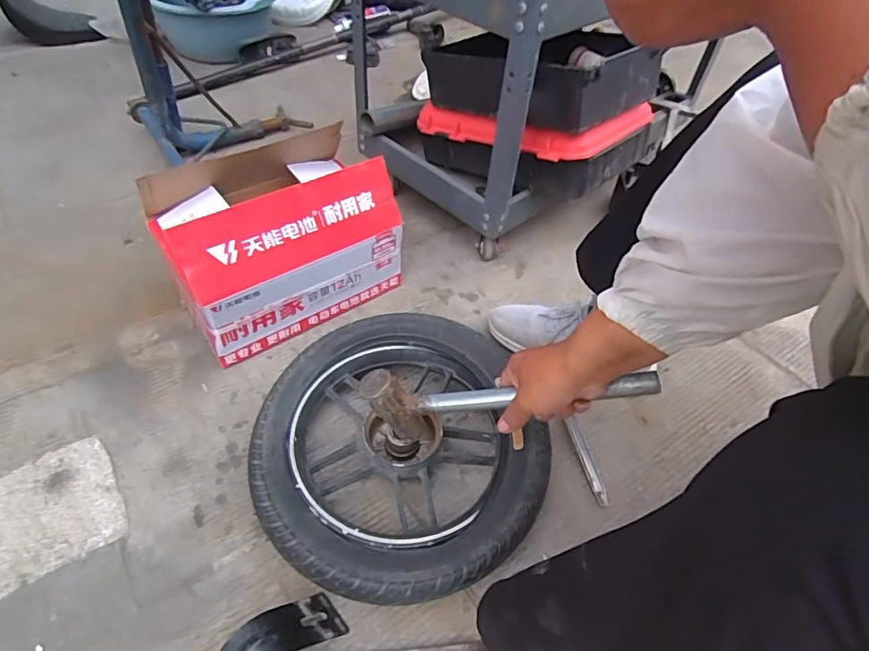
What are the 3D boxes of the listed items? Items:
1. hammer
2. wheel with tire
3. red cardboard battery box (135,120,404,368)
[{"bbox_3d":[0.074,0.076,0.545,0.294,0.105,0.029,-9,45,20],"label":"hammer"},{"bbox_3d":[-0.052,0.148,0.639,0.316,0.107,0.343,3,48,-4],"label":"wheel with tire"},{"bbox_3d":[-0.237,-0.136,0.795,0.308,0.218,0.208,-29,58,-28],"label":"red cardboard battery box"}]

